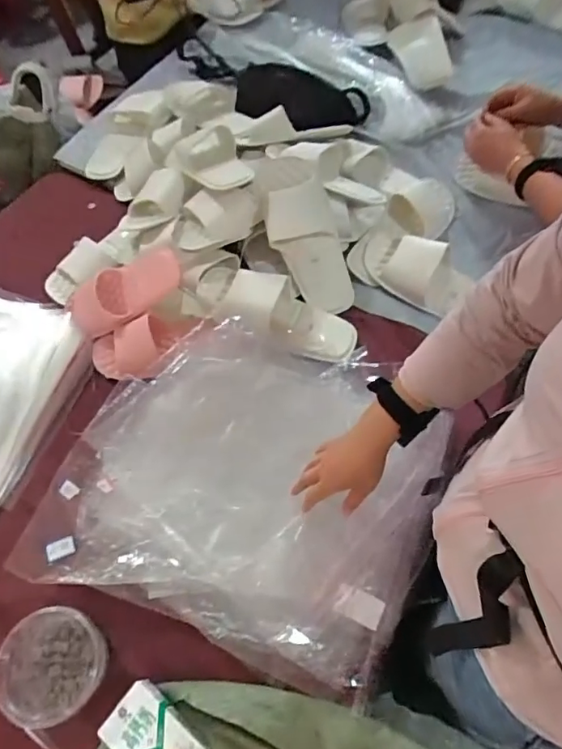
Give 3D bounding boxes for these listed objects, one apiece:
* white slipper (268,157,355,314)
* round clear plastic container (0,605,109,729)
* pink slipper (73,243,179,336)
[{"bbox_3d":[0.044,-0.229,0.856,0.124,0.256,0.058,-30,23,-12],"label":"white slipper"},{"bbox_3d":[-0.264,0.339,0.591,0.106,0.077,0.112,-8,61,0],"label":"round clear plastic container"},{"bbox_3d":[-0.257,-0.137,0.839,0.192,0.068,0.099,-21,95,4],"label":"pink slipper"}]

